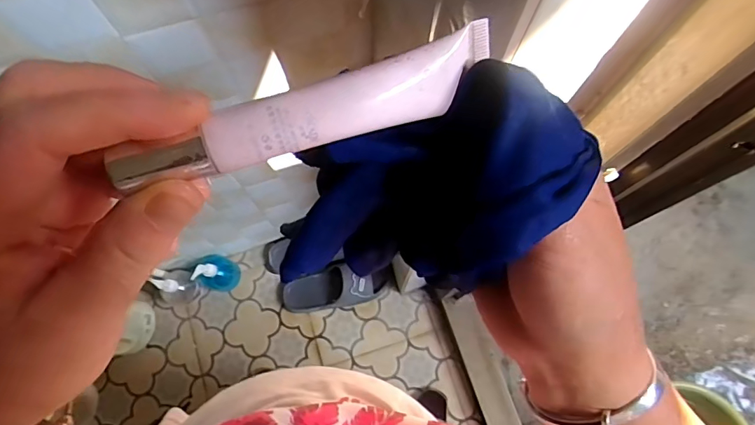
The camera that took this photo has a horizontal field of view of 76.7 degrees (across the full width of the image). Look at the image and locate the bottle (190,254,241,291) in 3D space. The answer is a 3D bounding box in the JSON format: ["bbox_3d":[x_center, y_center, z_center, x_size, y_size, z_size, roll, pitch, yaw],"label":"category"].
[{"bbox_3d":[-0.397,0.145,1.177,0.082,0.159,0.081,0,74,0],"label":"bottle"}]

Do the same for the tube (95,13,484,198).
[{"bbox_3d":[-0.019,-0.029,0.145,0.115,0.018,0.015,-21,75,-9],"label":"tube"}]

